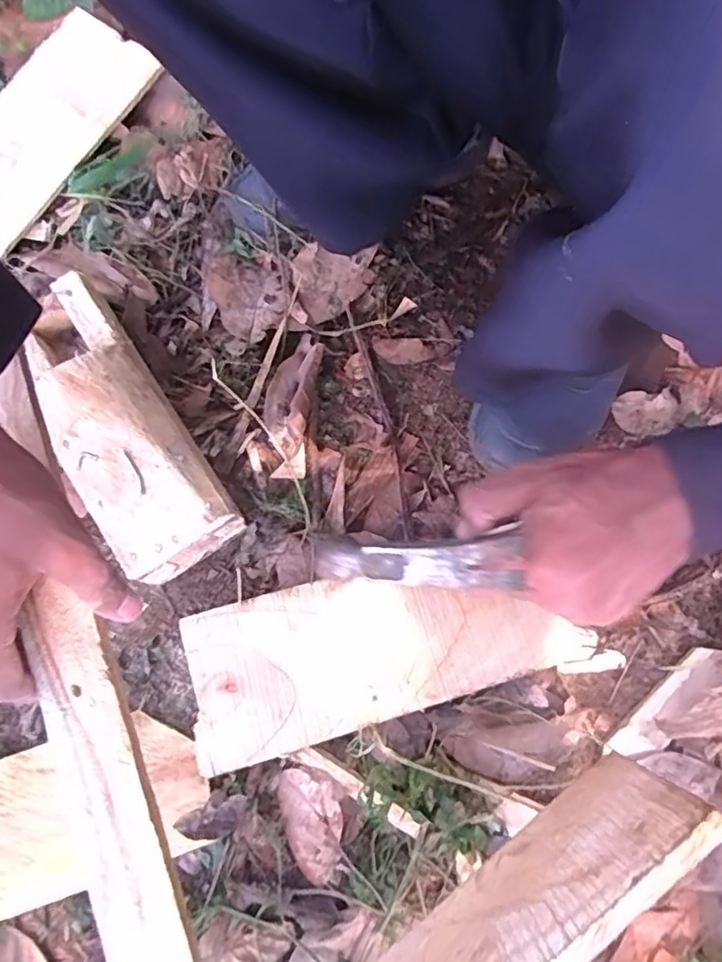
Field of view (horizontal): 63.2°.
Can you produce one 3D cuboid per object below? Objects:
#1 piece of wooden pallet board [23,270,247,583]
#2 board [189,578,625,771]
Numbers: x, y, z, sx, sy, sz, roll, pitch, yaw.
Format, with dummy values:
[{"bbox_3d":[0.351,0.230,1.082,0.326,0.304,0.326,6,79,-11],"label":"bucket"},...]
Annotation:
[{"bbox_3d":[-0.207,-0.046,0.493,0.093,0.078,0.253,-34,80,-6],"label":"piece of wooden pallet board"},{"bbox_3d":[0.027,0.128,0.471,0.323,0.026,0.118,-13,79,-2],"label":"board"}]

